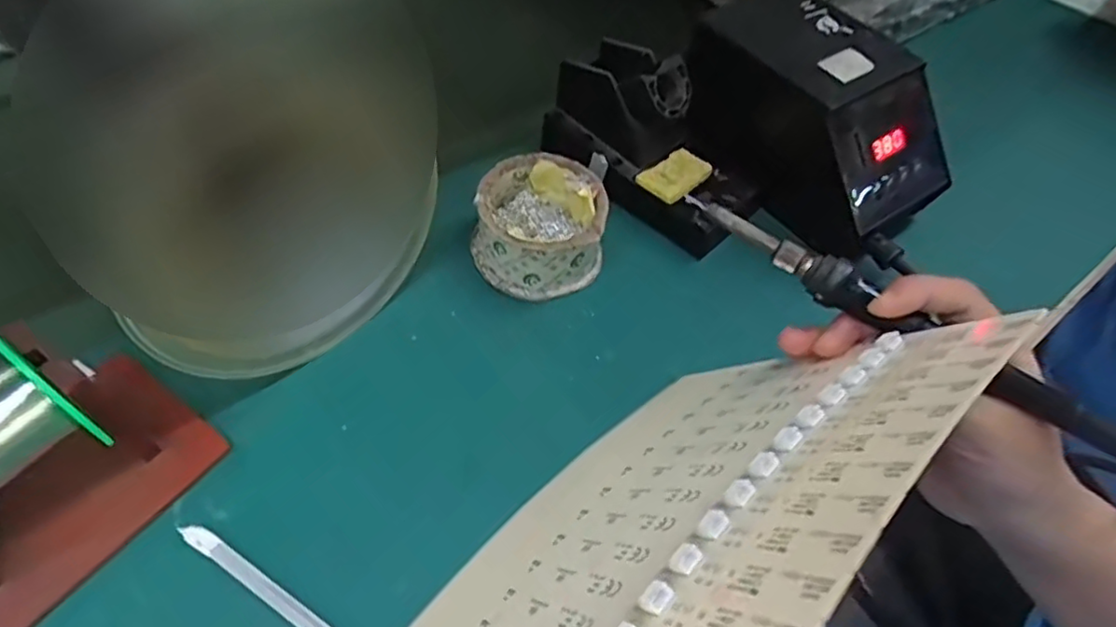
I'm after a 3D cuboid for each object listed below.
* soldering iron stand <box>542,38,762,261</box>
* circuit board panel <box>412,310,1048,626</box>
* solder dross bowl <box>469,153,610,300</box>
[{"bbox_3d":[0.074,-0.135,0.482,0.162,0.093,0.081,35,57,22],"label":"soldering iron stand"},{"bbox_3d":[0.039,0.077,0.246,0.220,0.195,0.009,-38,97,-30],"label":"circuit board panel"},{"bbox_3d":[-0.013,-0.060,0.437,0.088,0.056,0.082,2,51,-2],"label":"solder dross bowl"}]

